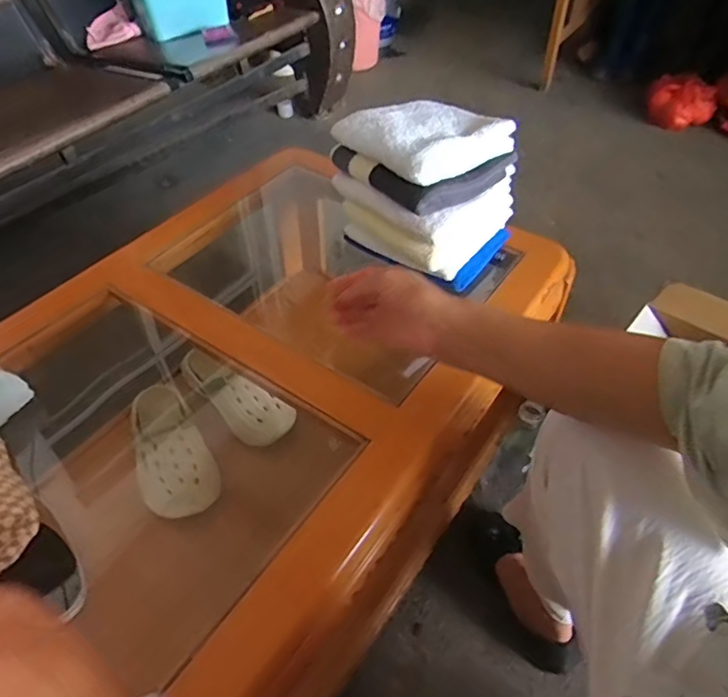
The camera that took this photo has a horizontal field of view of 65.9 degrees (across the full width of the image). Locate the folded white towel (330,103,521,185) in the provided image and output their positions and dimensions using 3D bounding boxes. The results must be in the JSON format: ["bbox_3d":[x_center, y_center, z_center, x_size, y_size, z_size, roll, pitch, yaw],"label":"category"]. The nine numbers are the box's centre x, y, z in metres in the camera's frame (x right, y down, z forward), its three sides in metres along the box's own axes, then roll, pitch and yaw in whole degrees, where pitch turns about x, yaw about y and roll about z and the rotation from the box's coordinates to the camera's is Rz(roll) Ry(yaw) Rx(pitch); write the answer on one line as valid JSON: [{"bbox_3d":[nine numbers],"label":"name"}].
[{"bbox_3d":[0.073,-0.279,0.723,0.162,0.040,0.167,-33,55,-26],"label":"folded white towel"}]

